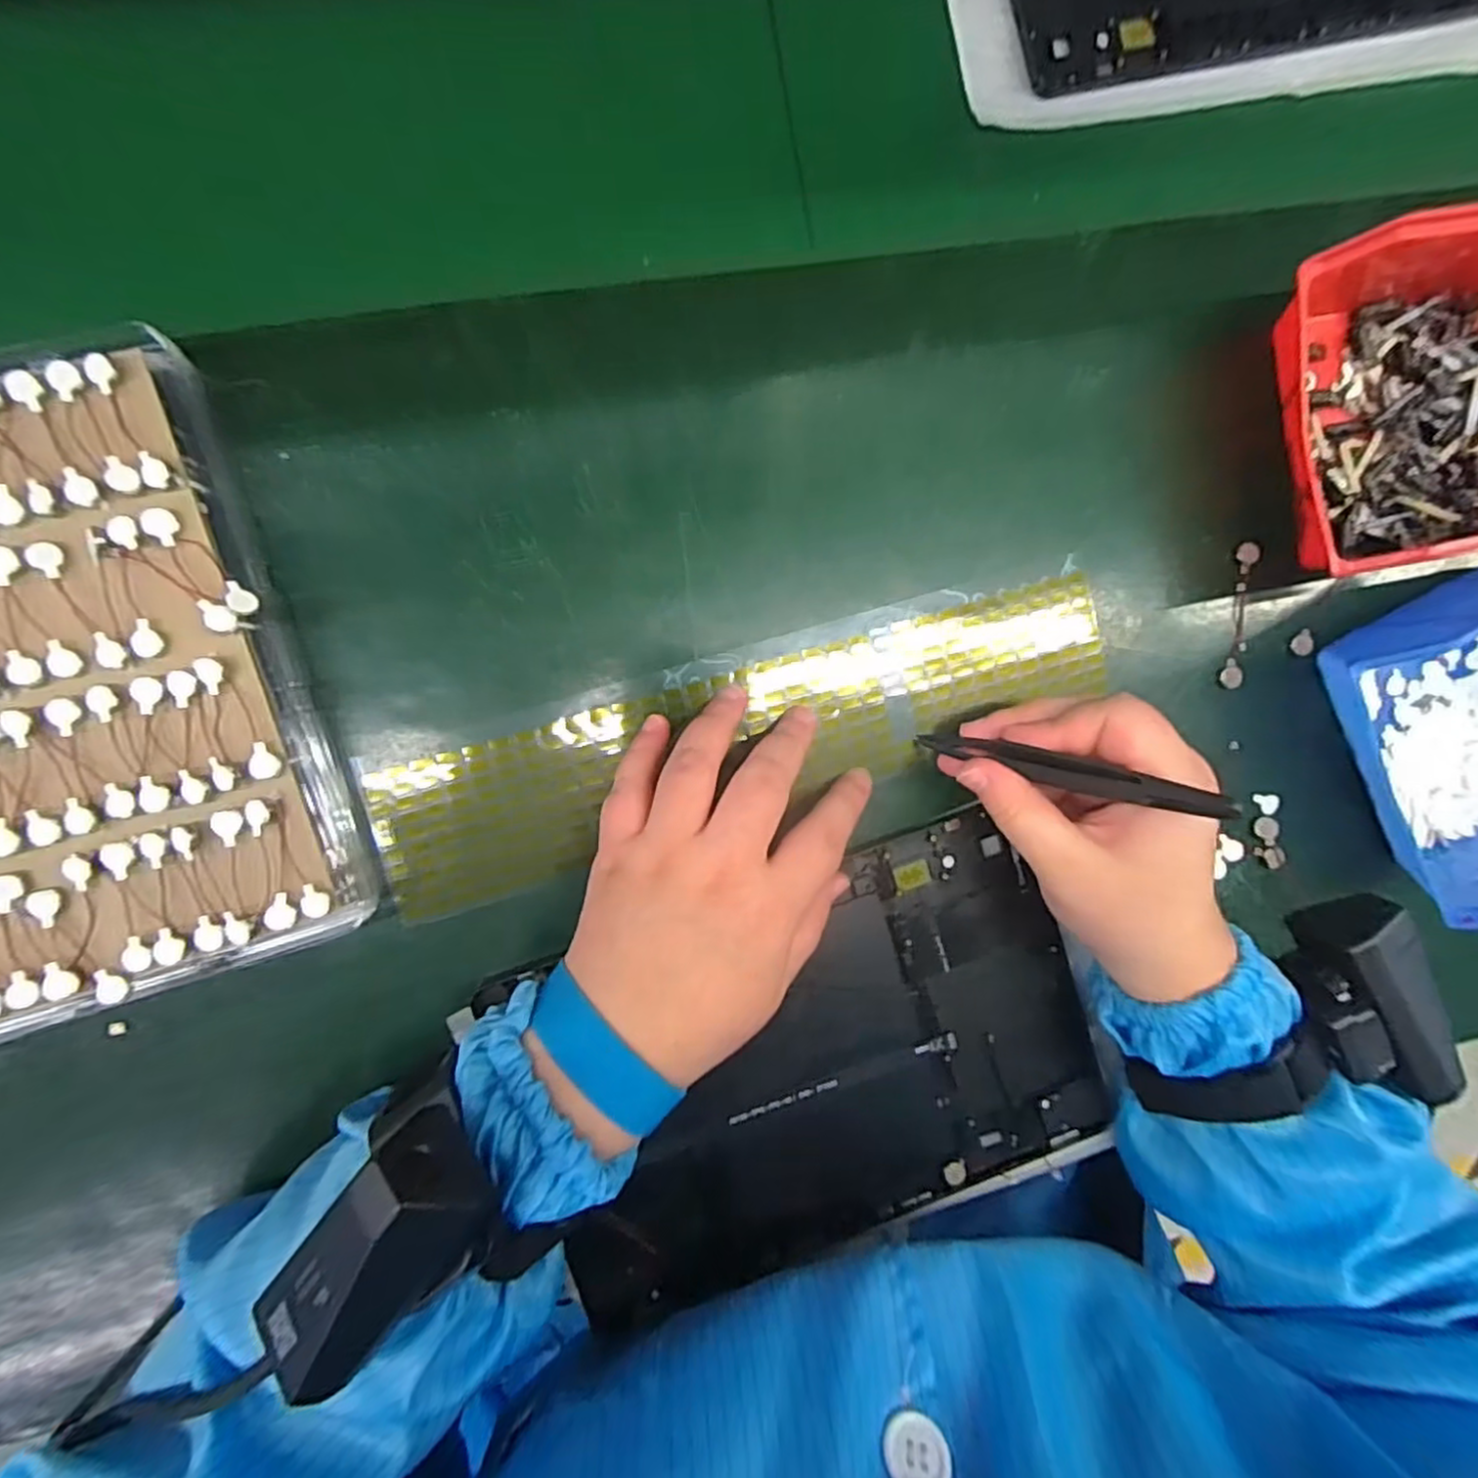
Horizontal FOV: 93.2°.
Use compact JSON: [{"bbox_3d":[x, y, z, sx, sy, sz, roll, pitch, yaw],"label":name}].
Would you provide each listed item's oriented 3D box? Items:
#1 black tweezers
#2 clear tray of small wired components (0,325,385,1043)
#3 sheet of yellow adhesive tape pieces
[{"bbox_3d":[0.117,0.010,0.257,0.011,0.116,0.009,16,90,-41],"label":"black tweezers"},{"bbox_3d":[-0.239,-0.011,0.239,0.160,0.039,0.207,-17,94,-6],"label":"clear tray of small wired components"},{"bbox_3d":[0.009,0.000,0.286,0.302,0.006,0.064,-16,97,-7],"label":"sheet of yellow adhesive tape pieces"}]

